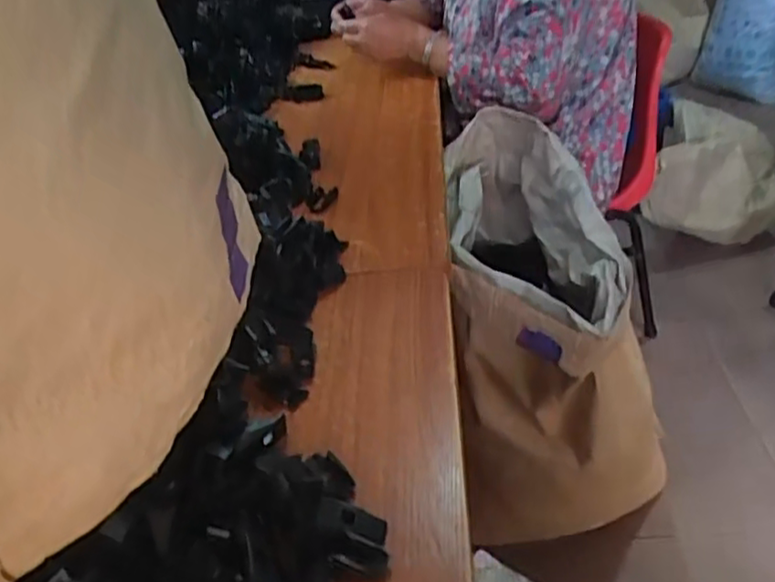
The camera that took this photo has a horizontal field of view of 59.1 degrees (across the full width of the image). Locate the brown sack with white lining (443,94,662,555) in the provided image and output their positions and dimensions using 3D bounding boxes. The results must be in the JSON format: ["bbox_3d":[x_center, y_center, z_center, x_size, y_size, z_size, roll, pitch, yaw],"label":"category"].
[{"bbox_3d":[0.222,0.072,0.943,0.236,0.465,0.442,-5,33,6],"label":"brown sack with white lining"}]

